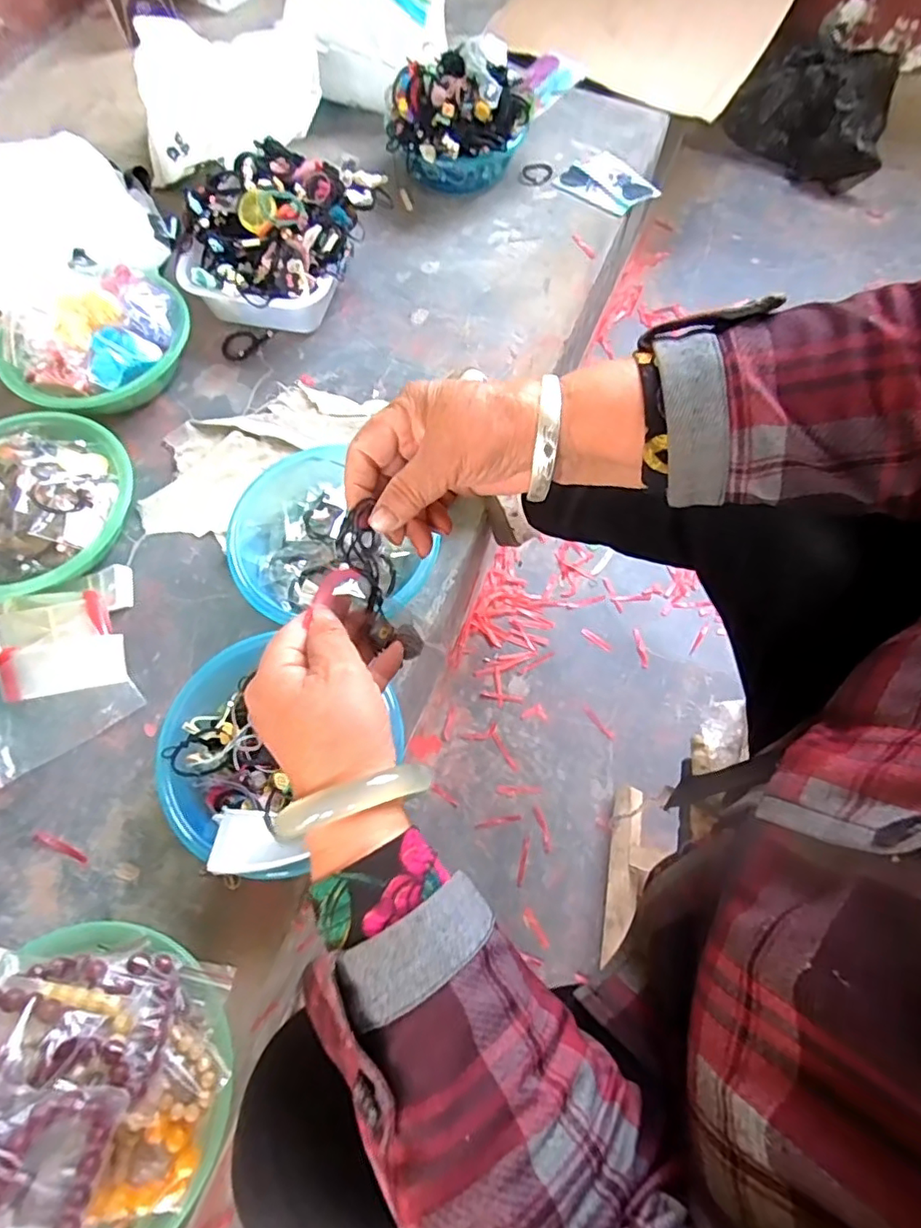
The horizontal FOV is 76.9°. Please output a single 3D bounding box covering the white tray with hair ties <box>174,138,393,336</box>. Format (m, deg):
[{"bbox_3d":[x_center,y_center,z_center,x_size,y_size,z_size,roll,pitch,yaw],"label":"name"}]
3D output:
[{"bbox_3d":[-0.257,-0.533,0.824,0.232,0.132,0.275,23,70,10],"label":"white tray with hair ties"}]

